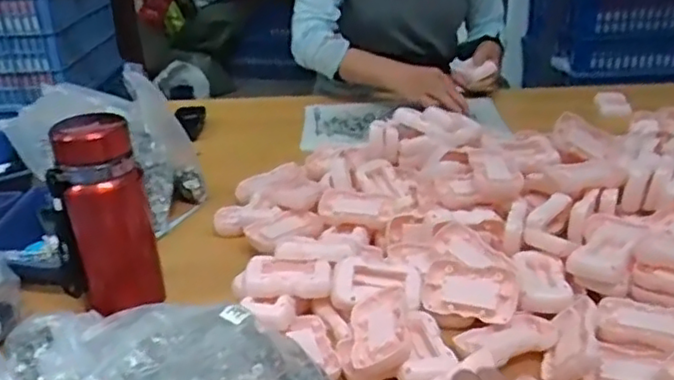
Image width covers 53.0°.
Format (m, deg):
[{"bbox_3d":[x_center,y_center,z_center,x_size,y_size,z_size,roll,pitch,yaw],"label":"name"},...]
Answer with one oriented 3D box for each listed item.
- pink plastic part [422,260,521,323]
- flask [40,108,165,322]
[{"bbox_3d":[0.127,0.098,0.651,0.086,0.013,0.054,3,70,23],"label":"pink plastic part"},{"bbox_3d":[-0.240,0.022,0.689,0.096,0.189,0.087,-12,28,-18],"label":"flask"}]

